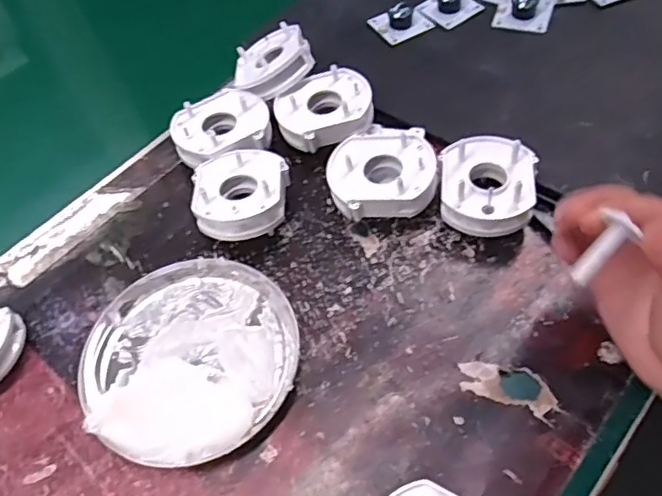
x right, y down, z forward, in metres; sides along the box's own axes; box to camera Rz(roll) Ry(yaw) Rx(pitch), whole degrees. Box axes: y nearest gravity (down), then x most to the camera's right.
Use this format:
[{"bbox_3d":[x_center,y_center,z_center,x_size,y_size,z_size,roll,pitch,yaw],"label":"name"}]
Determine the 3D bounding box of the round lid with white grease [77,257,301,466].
[{"bbox_3d":[-0.086,0.061,0.353,0.129,0.021,0.125,-2,56,4],"label":"round lid with white grease"}]

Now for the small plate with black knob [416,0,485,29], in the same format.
[{"bbox_3d":[0.106,-0.220,0.523,0.044,0.020,0.042,-33,59,-16],"label":"small plate with black knob"}]

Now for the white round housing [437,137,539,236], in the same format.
[{"bbox_3d":[0.103,-0.037,0.389,0.061,0.037,0.061,-2,56,4],"label":"white round housing"}]

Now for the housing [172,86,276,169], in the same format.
[{"bbox_3d":[-0.080,-0.084,0.447,0.073,0.037,0.062,-23,57,-10],"label":"housing"}]

